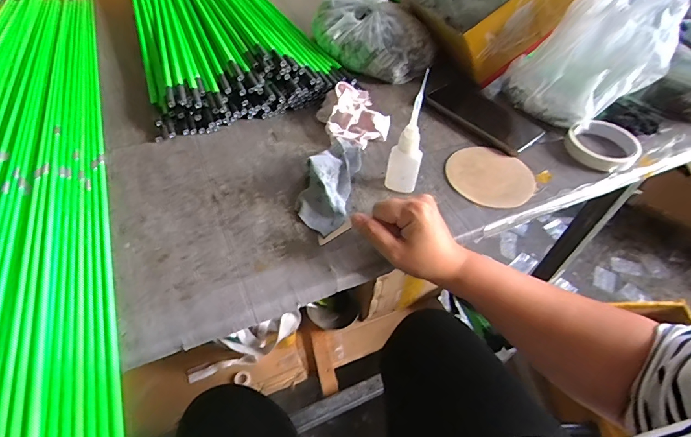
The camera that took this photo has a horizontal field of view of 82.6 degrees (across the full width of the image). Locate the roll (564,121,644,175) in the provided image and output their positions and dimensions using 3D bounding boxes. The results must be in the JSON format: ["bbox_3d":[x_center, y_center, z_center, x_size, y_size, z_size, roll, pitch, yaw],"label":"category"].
[{"bbox_3d":[0.347,-0.100,0.531,0.088,0.025,0.086,2,50,-3],"label":"roll"}]

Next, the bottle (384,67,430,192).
[{"bbox_3d":[0.071,-0.085,0.427,0.035,0.149,0.020,9,50,3],"label":"bottle"}]

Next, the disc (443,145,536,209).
[{"bbox_3d":[0.182,-0.054,0.498,0.106,0.007,0.094,30,60,20],"label":"disc"}]

